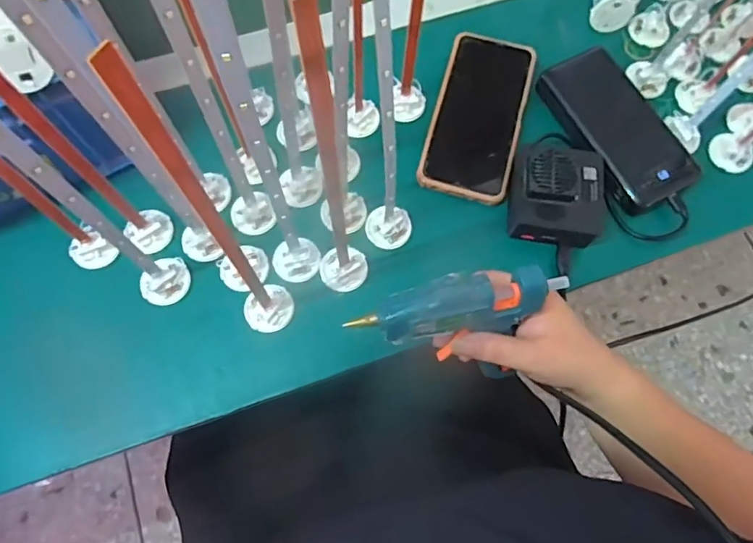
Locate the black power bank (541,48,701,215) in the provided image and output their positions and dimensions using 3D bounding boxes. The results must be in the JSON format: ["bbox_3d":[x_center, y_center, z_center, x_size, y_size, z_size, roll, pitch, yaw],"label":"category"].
[{"bbox_3d":[0.220,-0.133,0.493,0.079,0.027,0.158,-27,73,-9],"label":"black power bank"}]

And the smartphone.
[{"bbox_3d":[0.094,-0.143,0.493,0.080,0.013,0.162,15,72,5],"label":"smartphone"}]

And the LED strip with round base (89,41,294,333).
[{"bbox_3d":[-0.085,-0.009,0.299,0.034,0.287,0.039,-41,76,-13],"label":"LED strip with round base"}]

